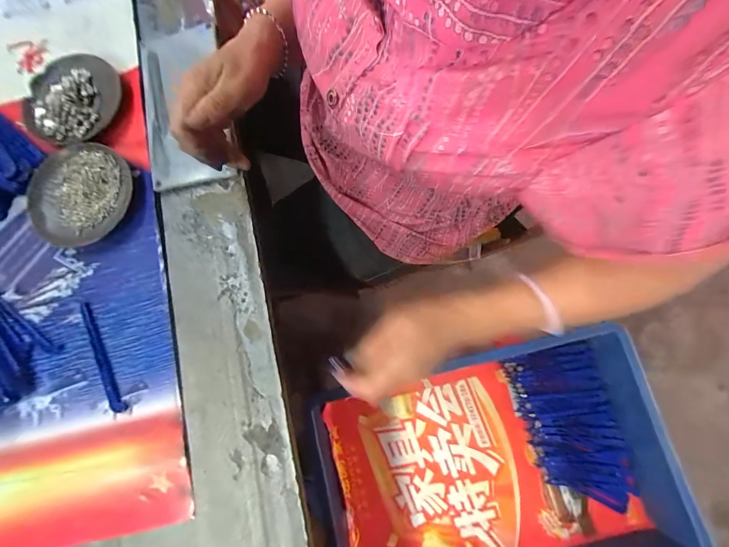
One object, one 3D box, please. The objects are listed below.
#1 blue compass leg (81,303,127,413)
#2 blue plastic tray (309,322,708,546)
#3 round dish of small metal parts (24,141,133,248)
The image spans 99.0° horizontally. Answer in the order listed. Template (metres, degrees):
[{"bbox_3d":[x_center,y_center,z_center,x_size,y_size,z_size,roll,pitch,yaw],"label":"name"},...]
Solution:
[{"bbox_3d":[-0.271,0.086,0.318,0.014,0.007,0.120,-28,80,-4],"label":"blue compass leg"},{"bbox_3d":[0.171,0.255,0.413,0.425,0.075,0.293,-12,80,-1],"label":"blue plastic tray"},{"bbox_3d":[-0.316,-0.089,0.347,0.122,0.011,0.117,0,80,1],"label":"round dish of small metal parts"}]

